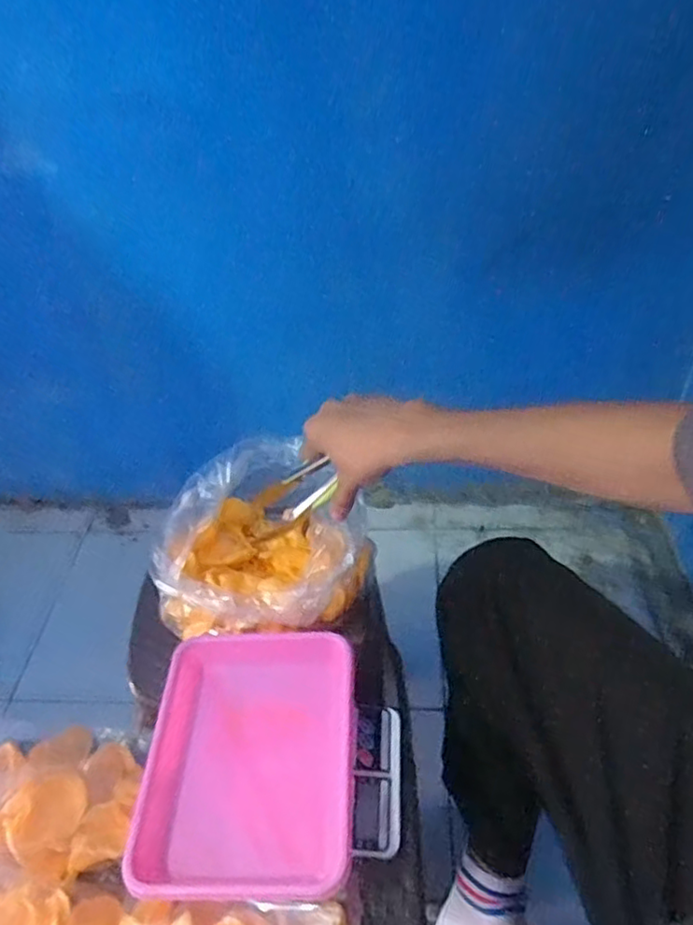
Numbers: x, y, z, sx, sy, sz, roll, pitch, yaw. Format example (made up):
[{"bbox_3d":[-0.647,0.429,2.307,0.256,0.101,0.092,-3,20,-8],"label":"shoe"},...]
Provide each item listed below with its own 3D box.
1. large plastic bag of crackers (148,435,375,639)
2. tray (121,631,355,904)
[{"bbox_3d":[-0.092,0.087,0.687,0.216,0.159,0.206,6,46,13],"label":"large plastic bag of crackers"},{"bbox_3d":[-0.087,0.262,0.563,0.181,0.035,0.220,-2,44,5],"label":"tray"}]

